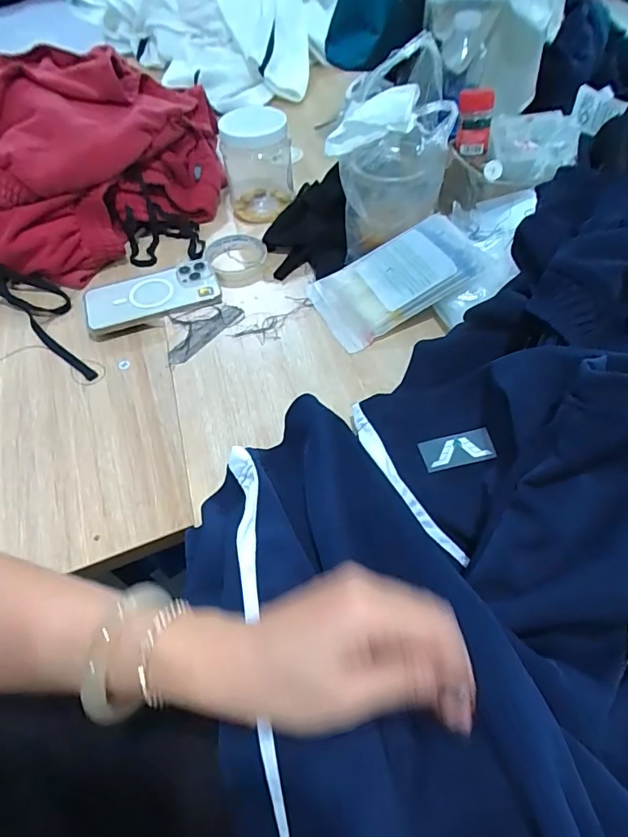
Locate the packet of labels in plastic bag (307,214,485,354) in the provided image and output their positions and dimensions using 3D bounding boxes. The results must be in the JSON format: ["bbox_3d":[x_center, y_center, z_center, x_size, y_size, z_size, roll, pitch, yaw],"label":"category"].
[{"bbox_3d":[0.087,-0.152,0.528,0.173,0.027,0.110,-32,57,4],"label":"packet of labels in plastic bag"}]

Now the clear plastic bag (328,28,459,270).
[{"bbox_3d":[0.082,-0.287,0.540,0.126,0.190,0.089,0,52,6],"label":"clear plastic bag"}]

